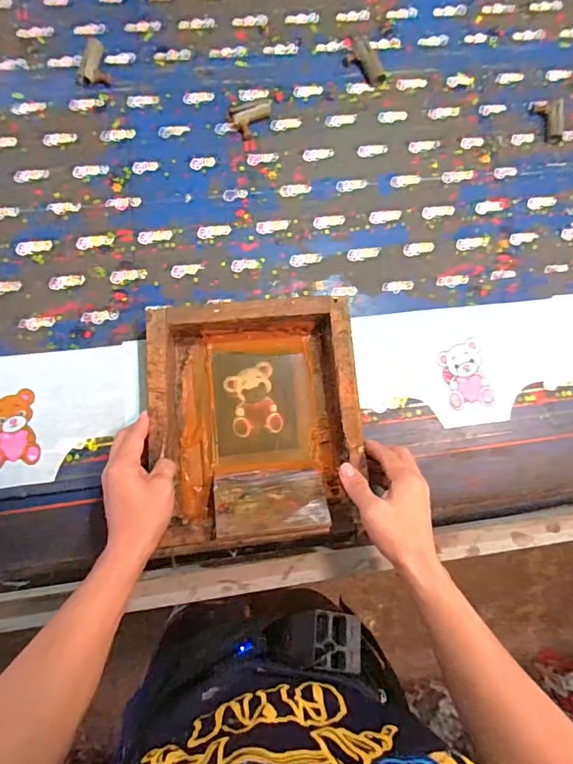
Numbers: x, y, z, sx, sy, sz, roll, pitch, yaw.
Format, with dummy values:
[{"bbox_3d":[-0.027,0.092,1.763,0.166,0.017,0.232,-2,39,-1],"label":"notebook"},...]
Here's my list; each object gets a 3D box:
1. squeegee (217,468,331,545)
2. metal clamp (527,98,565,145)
[{"bbox_3d":[-0.017,0.132,0.505,0.119,0.085,0.017,-3,124,-3],"label":"squeegee"},{"bbox_3d":[0.372,-0.375,0.655,0.045,0.020,0.062,9,81,-2],"label":"metal clamp"}]

